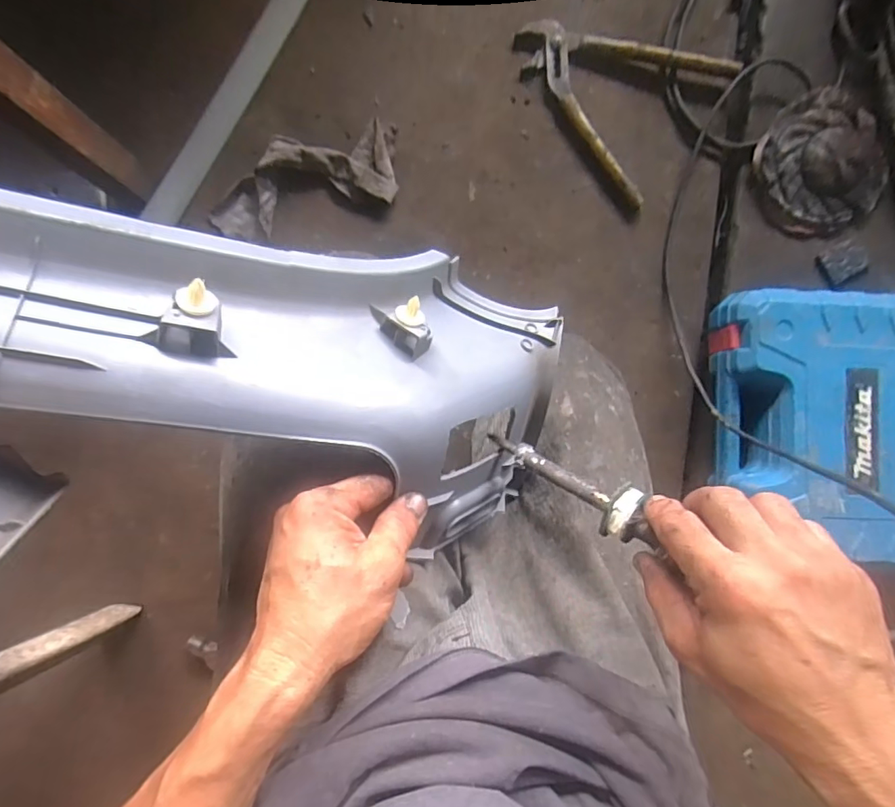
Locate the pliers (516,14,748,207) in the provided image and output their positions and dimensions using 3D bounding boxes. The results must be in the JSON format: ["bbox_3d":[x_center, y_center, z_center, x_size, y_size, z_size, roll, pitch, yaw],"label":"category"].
[{"bbox_3d":[0.211,-0.387,0.616,0.185,0.027,0.249,-39,89,-1],"label":"pliers"}]

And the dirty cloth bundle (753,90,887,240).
[{"bbox_3d":[0.439,-0.278,0.603,0.154,0.035,0.149,-17,89,0],"label":"dirty cloth bundle"}]

